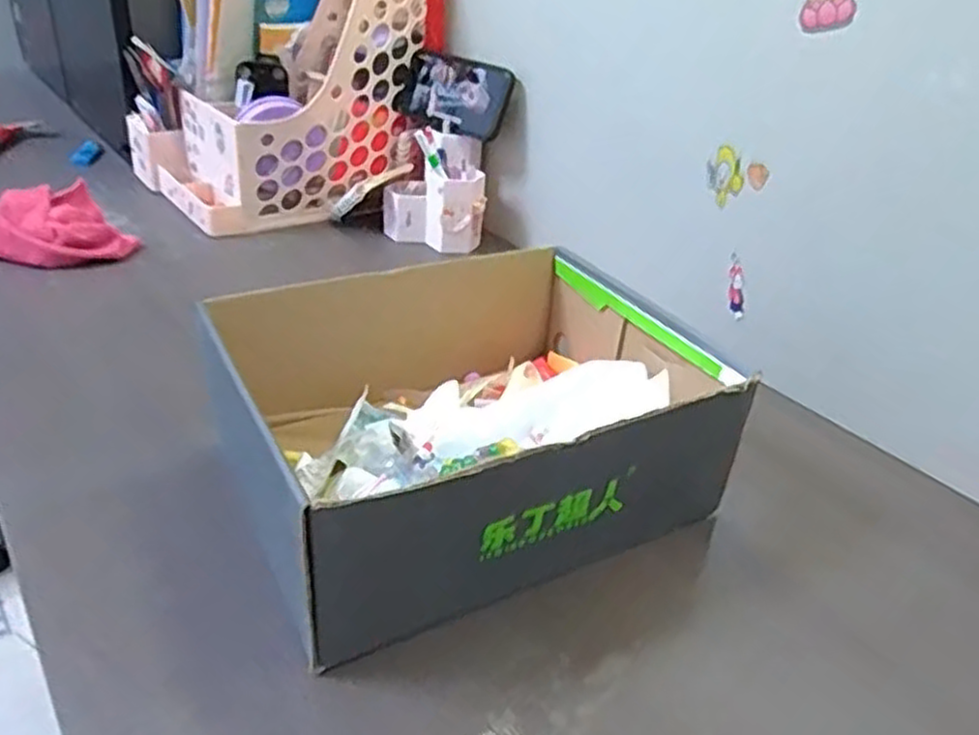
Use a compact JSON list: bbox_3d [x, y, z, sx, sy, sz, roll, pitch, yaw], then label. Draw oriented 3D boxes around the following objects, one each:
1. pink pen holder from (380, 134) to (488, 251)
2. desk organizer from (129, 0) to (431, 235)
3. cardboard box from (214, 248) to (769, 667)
[{"bbox_3d":[-0.064,-0.204,0.874,0.113,0.118,0.073,2,31,-5],"label":"pink pen holder"},{"bbox_3d":[-0.254,-0.363,0.929,0.299,0.295,0.241,-19,39,-35],"label":"desk organizer"},{"bbox_3d":[-0.004,0.026,0.499,0.288,0.109,0.235,-14,36,-28],"label":"cardboard box"}]

